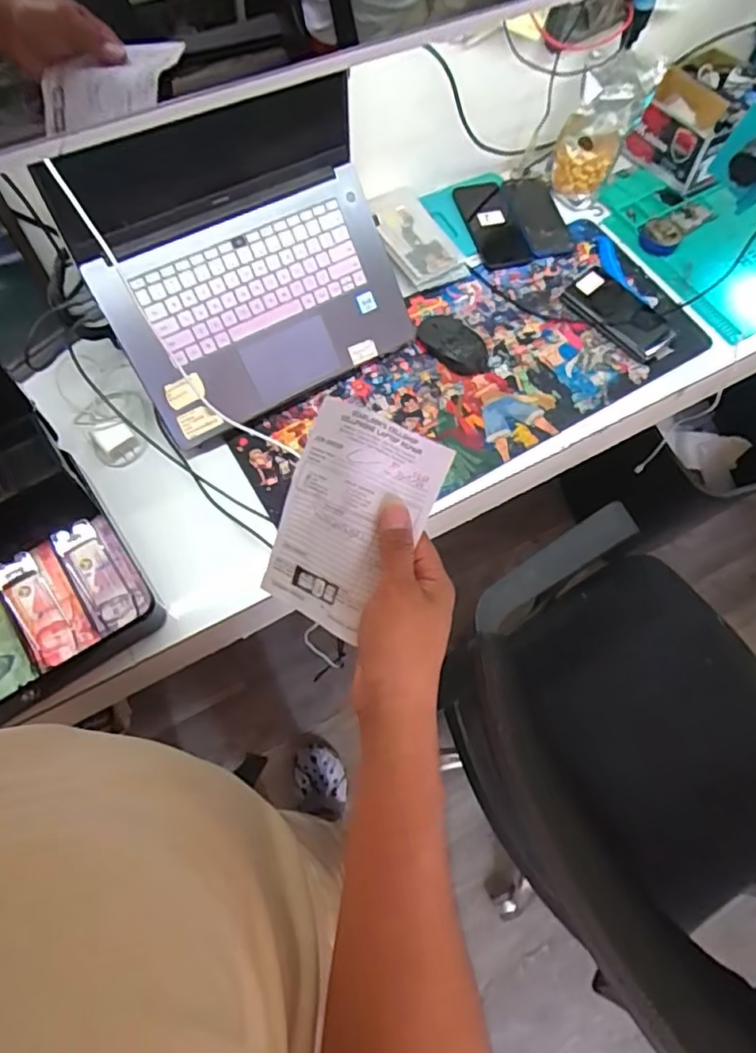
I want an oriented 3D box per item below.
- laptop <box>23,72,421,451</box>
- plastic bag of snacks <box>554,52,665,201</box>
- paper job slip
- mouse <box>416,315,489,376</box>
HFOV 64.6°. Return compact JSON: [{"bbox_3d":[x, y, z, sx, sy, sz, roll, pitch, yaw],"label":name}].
[{"bbox_3d":[-0.152,-0.315,0.716,0.360,0.270,0.240,-32,72,-15],"label":"laptop"},{"bbox_3d":[0.337,-0.603,0.917,0.106,0.191,0.076,20,68,5],"label":"plastic bag of snacks"},{"bbox_3d":[-0.021,-0.004,0.425,0.097,0.023,0.148,24,94,10],"label":"paper job slip"},{"bbox_3d":[0.107,-0.255,0.838,0.105,0.029,0.061,42,71,14],"label":"mouse"}]

